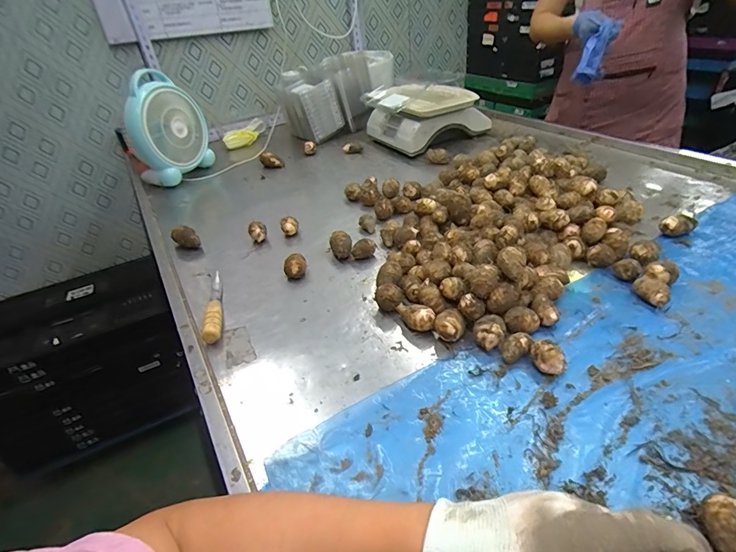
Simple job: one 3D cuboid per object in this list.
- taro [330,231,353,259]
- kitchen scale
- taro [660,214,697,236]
[{"bbox_3d":[-0.048,-0.054,0.724,0.039,0.046,0.043,-14,38,-8],"label":"taro"},{"bbox_3d":[0.168,-0.464,1.144,0.279,0.149,0.246,-25,40,-22],"label":"kitchen scale"},{"bbox_3d":[0.526,-0.084,0.671,0.044,0.035,0.032,26,48,36],"label":"taro"}]

